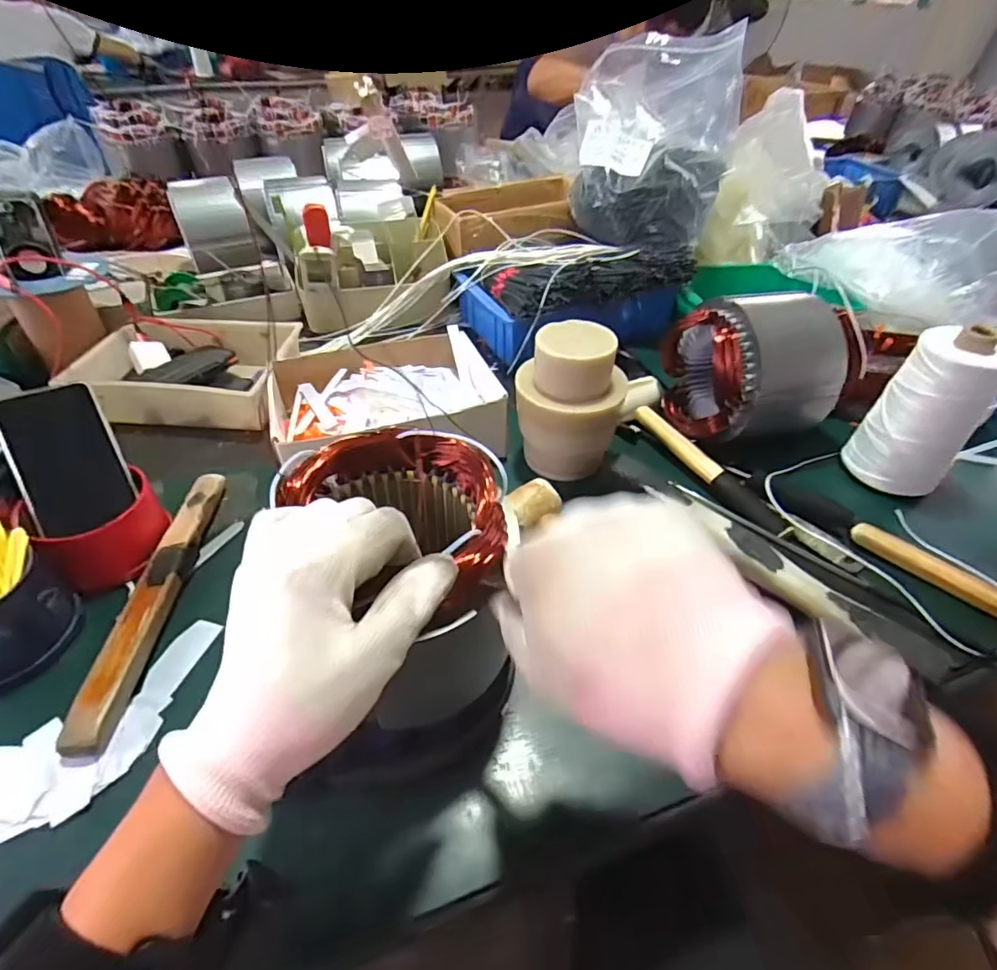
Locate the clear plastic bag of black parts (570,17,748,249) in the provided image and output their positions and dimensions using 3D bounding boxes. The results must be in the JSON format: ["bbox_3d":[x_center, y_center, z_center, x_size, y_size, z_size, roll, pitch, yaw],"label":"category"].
[{"bbox_3d":[0.212,-0.487,0.759,0.228,0.217,0.179,9,44,9],"label":"clear plastic bag of black parts"}]

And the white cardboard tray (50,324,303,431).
[{"bbox_3d":[-0.394,-0.153,0.687,0.246,0.056,0.174,2,44,1],"label":"white cardboard tray"}]

